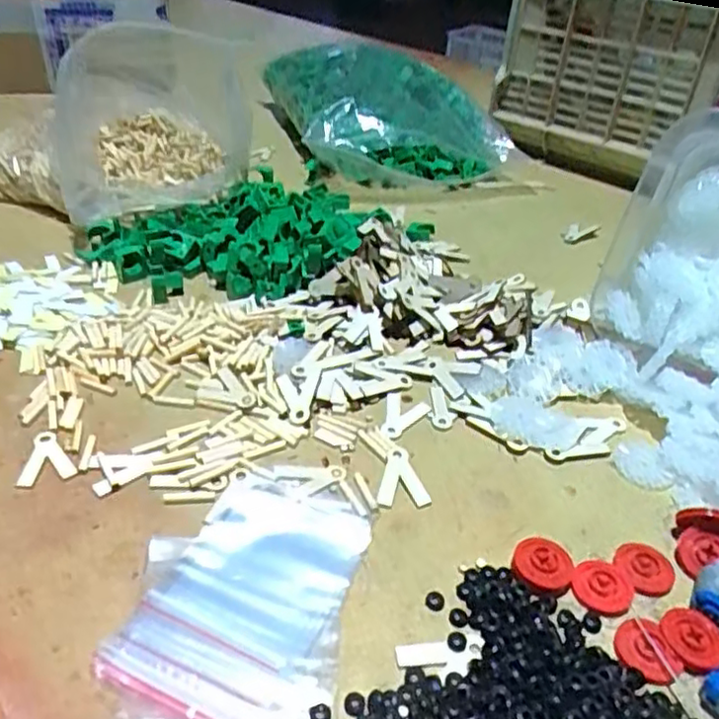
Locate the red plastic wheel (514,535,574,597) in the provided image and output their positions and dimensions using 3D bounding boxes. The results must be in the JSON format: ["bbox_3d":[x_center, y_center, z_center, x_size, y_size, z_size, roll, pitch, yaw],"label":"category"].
[{"bbox_3d":[0.102,0.114,0.364,0.032,0.008,0.031,2,37,-2],"label":"red plastic wheel"}]

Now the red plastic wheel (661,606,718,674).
[{"bbox_3d":[0.173,0.143,0.338,0.032,0.007,0.030,2,37,-2],"label":"red plastic wheel"}]

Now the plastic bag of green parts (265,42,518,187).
[{"bbox_3d":[0.036,-0.305,0.828,0.251,0.112,0.222,-10,39,-17],"label":"plastic bag of green parts"}]

